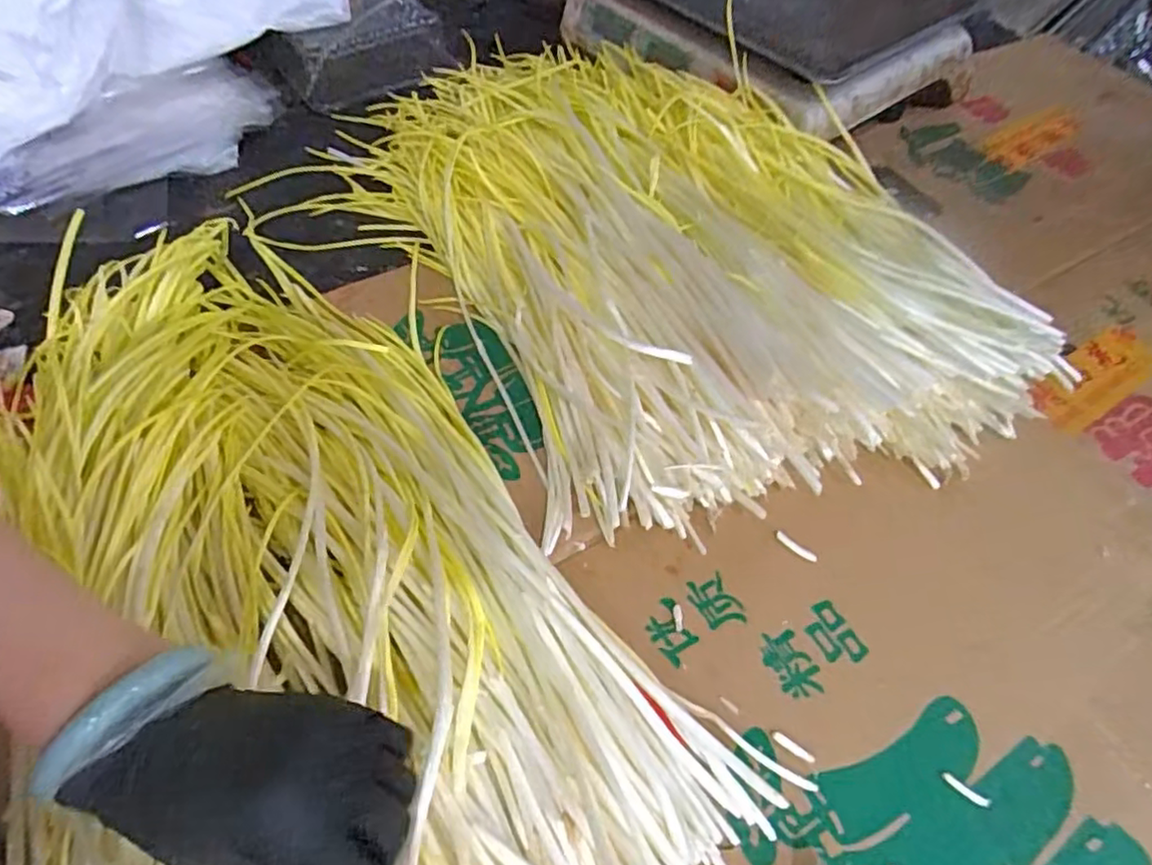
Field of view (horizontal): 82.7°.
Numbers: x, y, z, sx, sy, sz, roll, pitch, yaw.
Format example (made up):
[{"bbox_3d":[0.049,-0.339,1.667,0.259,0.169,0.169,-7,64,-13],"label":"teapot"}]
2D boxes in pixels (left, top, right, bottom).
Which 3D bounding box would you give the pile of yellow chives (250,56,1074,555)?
[{"bbox_3d":[0.029,-0.154,0.514,0.364,0.081,0.587,-36,65,-22],"label":"pile of yellow chives"}]

